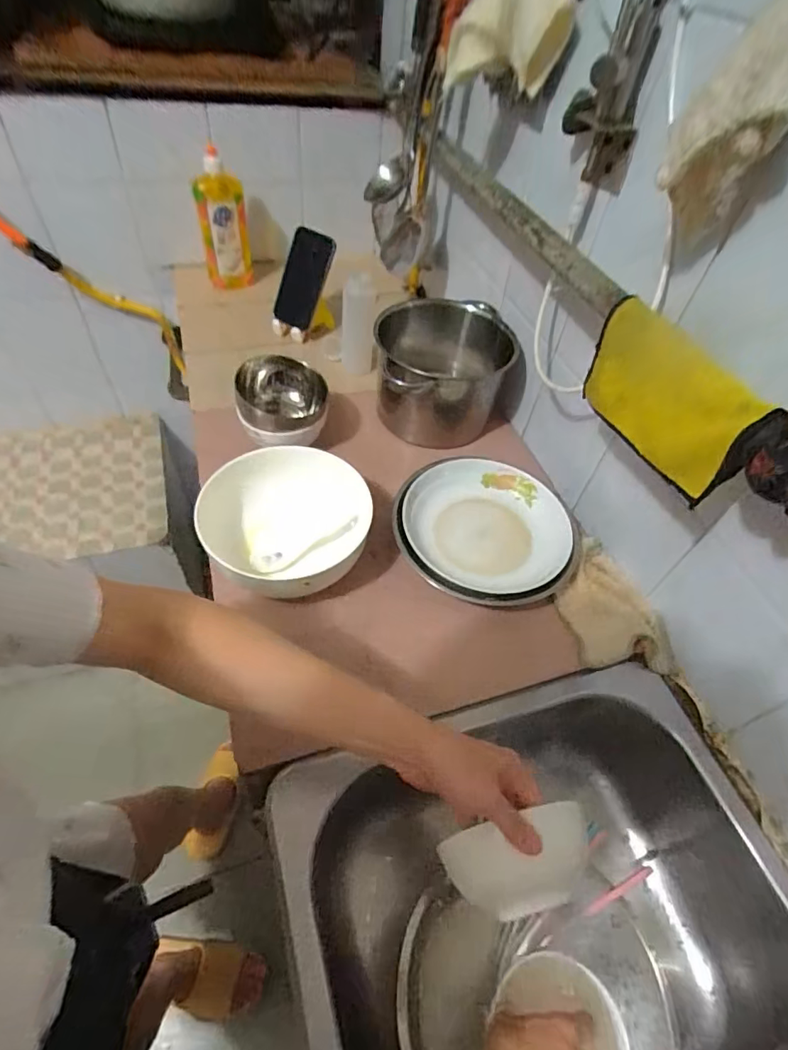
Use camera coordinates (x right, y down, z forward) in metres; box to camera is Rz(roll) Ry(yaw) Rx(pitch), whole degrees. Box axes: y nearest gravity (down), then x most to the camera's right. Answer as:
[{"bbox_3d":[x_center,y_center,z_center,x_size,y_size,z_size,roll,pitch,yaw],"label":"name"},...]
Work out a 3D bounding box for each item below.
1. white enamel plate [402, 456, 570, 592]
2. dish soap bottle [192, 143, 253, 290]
[{"bbox_3d":[0.112,0.004,0.616,0.192,0.042,0.198,3,51,-4],"label":"white enamel plate"},{"bbox_3d":[-0.293,-0.514,0.864,0.077,0.202,0.041,-8,52,-12],"label":"dish soap bottle"}]

